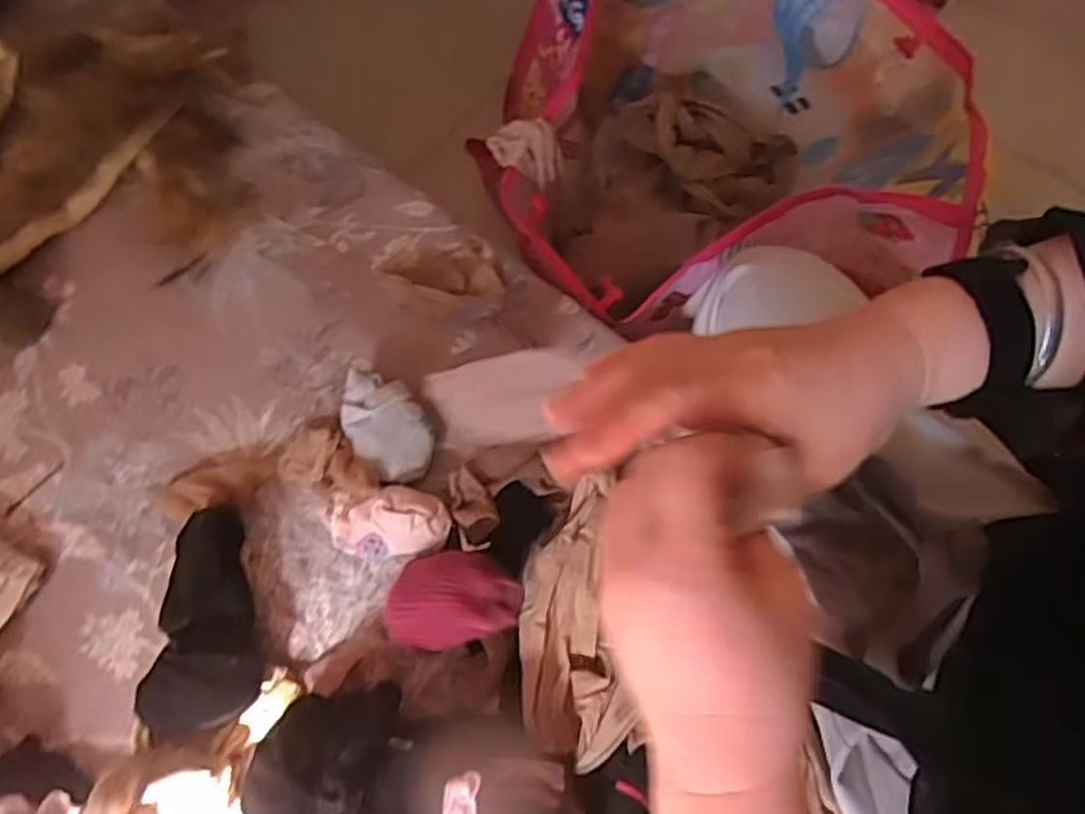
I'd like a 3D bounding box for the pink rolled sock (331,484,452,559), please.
[{"bbox_3d":[-0.104,0.080,0.532,0.081,0.047,0.041,-5,70,-2],"label":"pink rolled sock"}]

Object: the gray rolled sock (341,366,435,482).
[{"bbox_3d":[-0.114,0.012,0.559,0.057,0.050,0.088,-39,75,-13],"label":"gray rolled sock"}]

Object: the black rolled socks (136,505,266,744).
[{"bbox_3d":[-0.225,0.138,0.508,0.061,0.052,0.139,-14,71,-6],"label":"black rolled socks"}]

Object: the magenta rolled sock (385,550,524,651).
[{"bbox_3d":[-0.055,0.119,0.483,0.086,0.045,0.062,-9,70,-3],"label":"magenta rolled sock"}]

